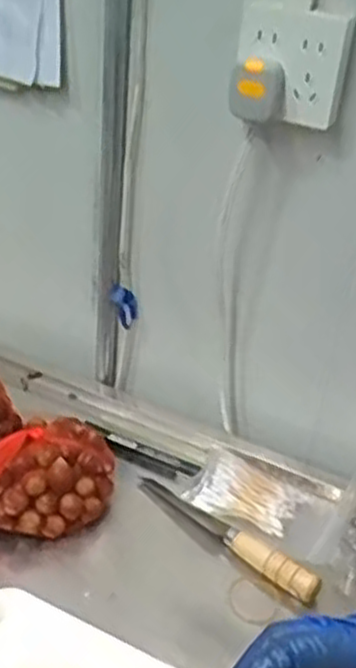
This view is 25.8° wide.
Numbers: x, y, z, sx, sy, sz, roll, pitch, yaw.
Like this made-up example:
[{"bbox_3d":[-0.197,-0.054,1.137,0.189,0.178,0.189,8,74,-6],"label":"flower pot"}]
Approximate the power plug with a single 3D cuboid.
[{"bbox_3d":[0.064,-0.198,0.630,0.043,0.049,0.021,16,35,15],"label":"power plug"}]

